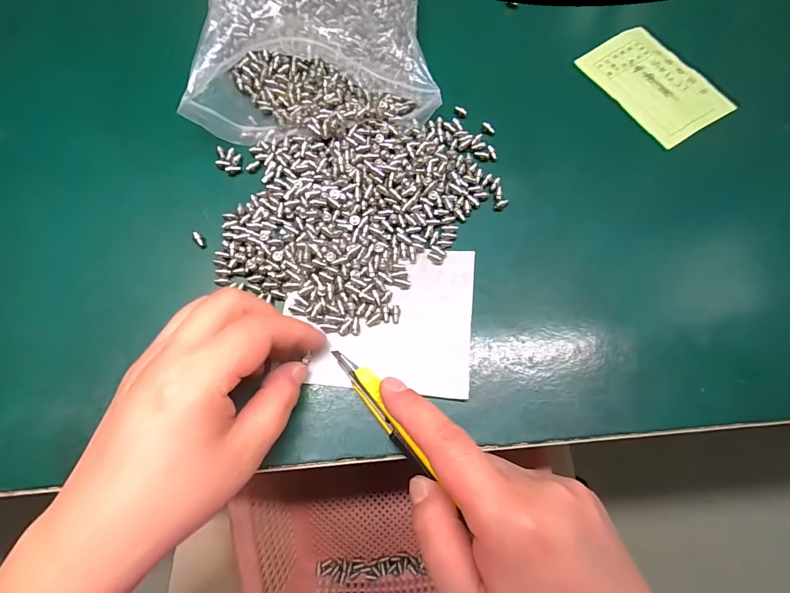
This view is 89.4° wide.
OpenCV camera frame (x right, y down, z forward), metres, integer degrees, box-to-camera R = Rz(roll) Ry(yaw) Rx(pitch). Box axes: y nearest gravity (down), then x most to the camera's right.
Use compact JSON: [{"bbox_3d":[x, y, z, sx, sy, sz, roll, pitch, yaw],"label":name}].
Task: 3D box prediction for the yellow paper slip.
[{"bbox_3d":[0.189,-0.156,0.292,0.061,0.004,0.097,-31,72,-6],"label":"yellow paper slip"}]

